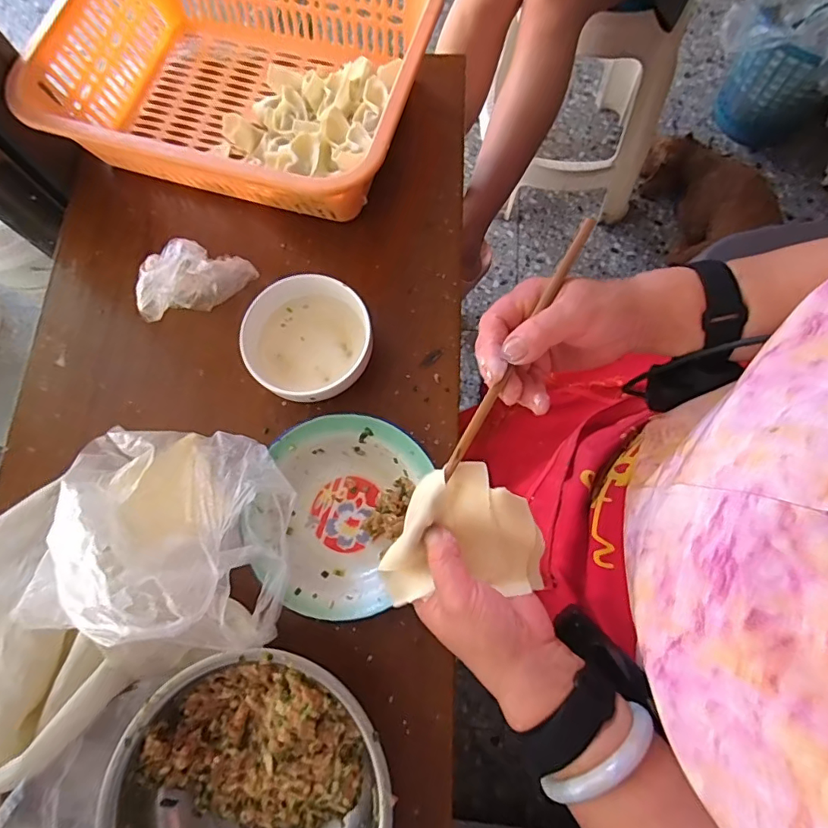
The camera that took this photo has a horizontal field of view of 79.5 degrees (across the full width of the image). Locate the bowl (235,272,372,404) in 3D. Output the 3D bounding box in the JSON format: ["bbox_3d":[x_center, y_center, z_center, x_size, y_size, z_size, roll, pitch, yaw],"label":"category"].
[{"bbox_3d":[-0.105,-0.070,0.479,0.122,0.050,0.114,-1,75,2],"label":"bowl"}]

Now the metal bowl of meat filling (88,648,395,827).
[{"bbox_3d":[-0.116,0.277,0.366,0.194,0.065,0.189,-1,75,2],"label":"metal bowl of meat filling"}]

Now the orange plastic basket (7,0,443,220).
[{"bbox_3d":[-0.181,-0.352,0.531,0.377,0.115,0.283,17,76,7],"label":"orange plastic basket"}]

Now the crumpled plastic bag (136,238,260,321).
[{"bbox_3d":[-0.214,-0.135,0.480,0.105,0.083,0.049,-26,75,-5],"label":"crumpled plastic bag"}]

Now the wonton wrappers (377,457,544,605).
[{"bbox_3d":[0.031,0.078,0.333,0.104,0.031,0.083,-6,74,0],"label":"wonton wrappers"}]

